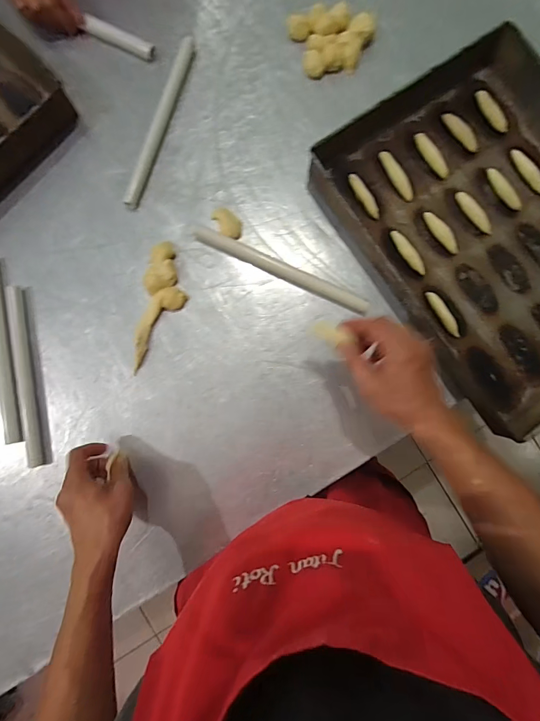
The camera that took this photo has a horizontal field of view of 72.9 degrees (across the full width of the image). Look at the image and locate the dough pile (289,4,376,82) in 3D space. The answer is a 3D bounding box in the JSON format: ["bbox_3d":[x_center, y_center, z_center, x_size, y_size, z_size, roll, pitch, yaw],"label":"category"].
[{"bbox_3d":[0.102,-0.507,0.577,0.130,0.027,0.099,-8,88,-1],"label":"dough pile"}]

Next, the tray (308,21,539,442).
[{"bbox_3d":[0.343,-0.192,0.549,0.364,0.053,0.508,-34,88,-2],"label":"tray"}]

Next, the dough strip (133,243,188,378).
[{"bbox_3d":[-0.164,-0.080,0.553,0.062,0.025,0.193,9,87,0],"label":"dough strip"}]

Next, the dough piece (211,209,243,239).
[{"bbox_3d":[-0.064,-0.210,0.557,0.034,0.015,0.054,-33,88,-2],"label":"dough piece"}]

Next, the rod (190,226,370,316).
[{"bbox_3d":[0.015,-0.141,0.559,0.289,0.023,0.019,26,87,0],"label":"rod"}]

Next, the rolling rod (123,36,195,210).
[{"bbox_3d":[-0.171,-0.373,0.569,0.023,0.020,0.284,18,87,0],"label":"rolling rod"}]

